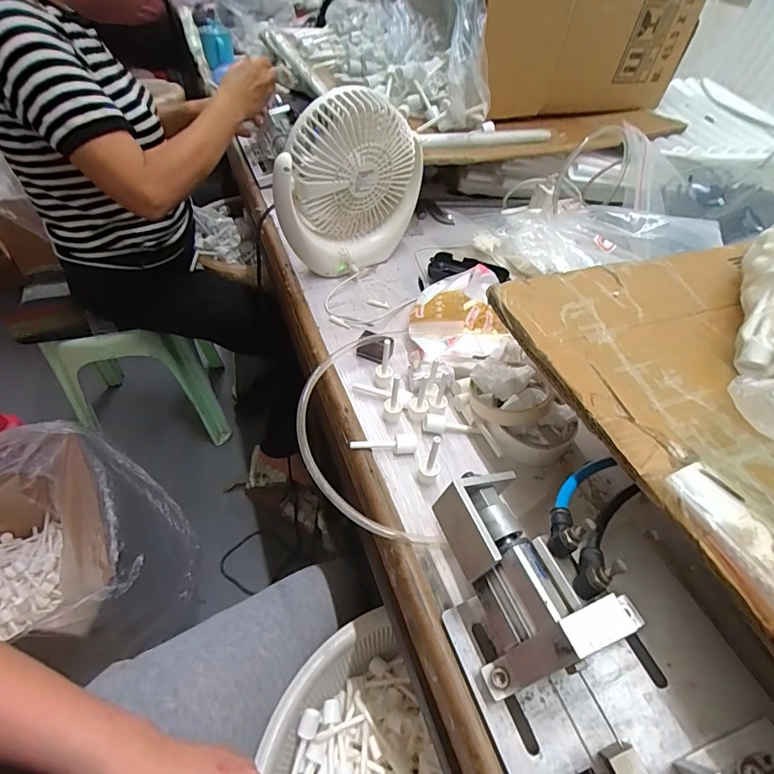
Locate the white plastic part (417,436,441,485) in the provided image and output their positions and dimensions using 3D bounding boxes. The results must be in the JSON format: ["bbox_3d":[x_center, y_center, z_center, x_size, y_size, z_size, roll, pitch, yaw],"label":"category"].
[{"bbox_3d":[0.040,0.067,0.395,0.019,0.051,0.018,2,49,-2],"label":"white plastic part"}]

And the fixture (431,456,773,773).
[{"bbox_3d":[0.141,0.202,0.247,0.155,0.100,0.338,-23,53,0],"label":"fixture"}]

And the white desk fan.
[{"bbox_3d":[-0.050,-0.257,0.562,0.183,0.206,0.068,-29,57,-26],"label":"white desk fan"}]

